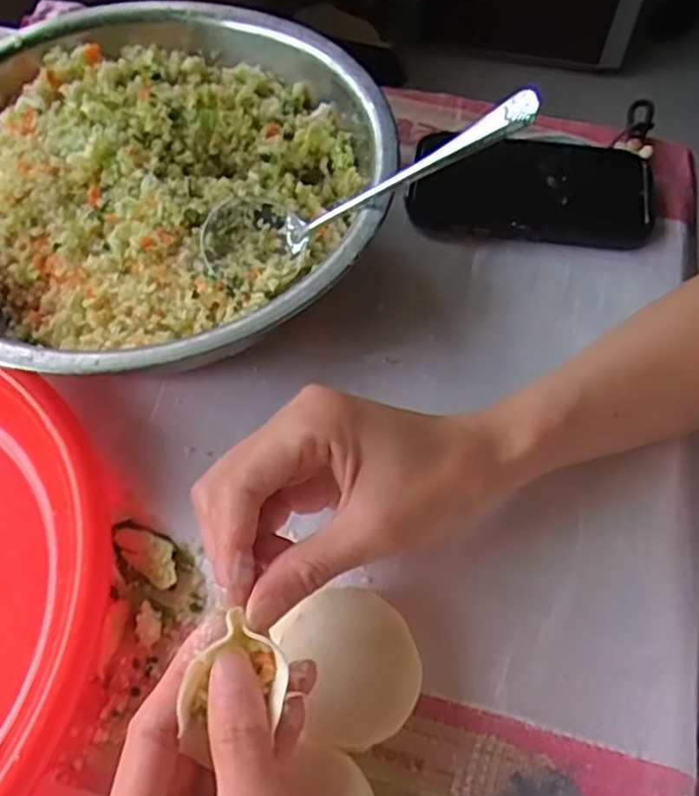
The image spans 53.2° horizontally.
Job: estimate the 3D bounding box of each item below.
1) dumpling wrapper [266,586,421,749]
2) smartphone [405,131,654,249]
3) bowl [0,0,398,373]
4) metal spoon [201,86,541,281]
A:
[{"bbox_3d":[0.002,0.111,0.294,0.053,0.004,0.061,-17,64,-12],"label":"dumpling wrapper"},{"bbox_3d":[0.116,-0.137,0.449,0.148,0.017,0.087,7,58,5],"label":"smartphone"},{"bbox_3d":[-0.114,-0.113,0.404,0.262,0.079,0.271,0,58,0],"label":"bowl"},{"bbox_3d":[0.006,-0.103,0.344,0.176,0.032,0.044,-17,55,24],"label":"metal spoon"}]

